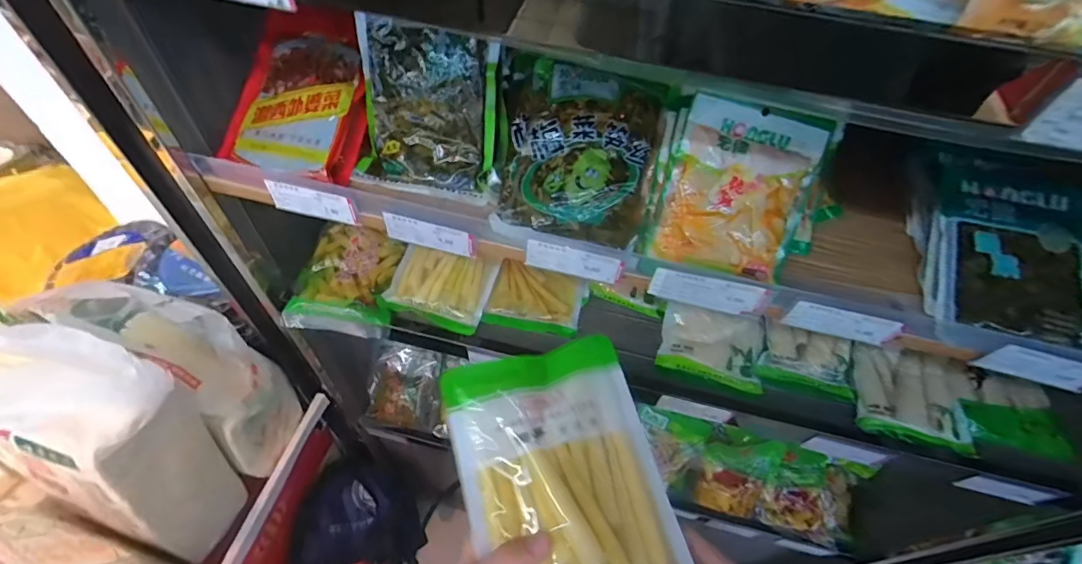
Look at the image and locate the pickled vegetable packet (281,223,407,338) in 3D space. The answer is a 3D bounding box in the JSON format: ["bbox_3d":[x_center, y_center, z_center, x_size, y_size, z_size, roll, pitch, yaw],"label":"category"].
[{"bbox_3d":[-0.281,-0.012,0.687,0.155,0.041,0.172,9,68,-2],"label":"pickled vegetable packet"}]

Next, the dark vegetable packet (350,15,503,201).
[{"bbox_3d":[-0.118,-0.178,0.494,0.151,0.164,0.023,9,20,10],"label":"dark vegetable packet"}]

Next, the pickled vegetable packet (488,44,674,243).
[{"bbox_3d":[0.028,-0.131,0.474,0.175,0.038,0.189,16,85,10],"label":"pickled vegetable packet"}]

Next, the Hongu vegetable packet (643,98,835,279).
[{"bbox_3d":[0.183,-0.085,0.440,0.137,0.025,0.156,14,96,6],"label":"Hongu vegetable packet"}]

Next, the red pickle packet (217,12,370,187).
[{"bbox_3d":[-0.262,-0.211,0.527,0.145,0.030,0.197,7,81,10],"label":"red pickle packet"}]

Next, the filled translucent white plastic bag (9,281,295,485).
[{"bbox_3d":[-0.535,0.133,0.729,0.308,0.307,0.131,27,54,16],"label":"filled translucent white plastic bag"}]

